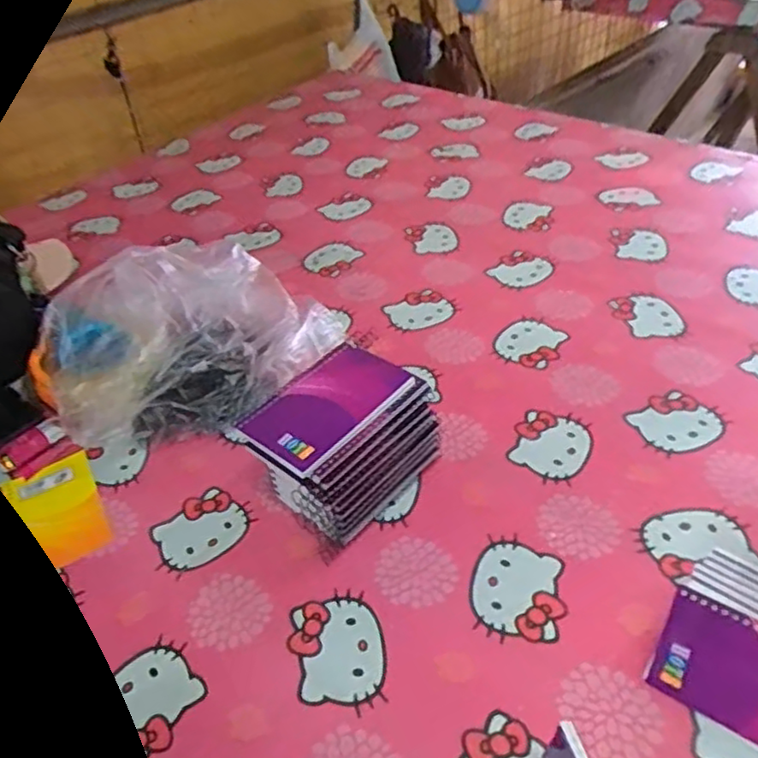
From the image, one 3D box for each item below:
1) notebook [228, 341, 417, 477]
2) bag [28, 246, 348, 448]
[{"bbox_3d":[-0.044,0.020,0.546,0.087,0.010,0.130,28,51,32],"label":"notebook"},{"bbox_3d":[-0.217,-0.048,0.737,0.302,0.092,0.245,-28,46,-23],"label":"bag"}]

